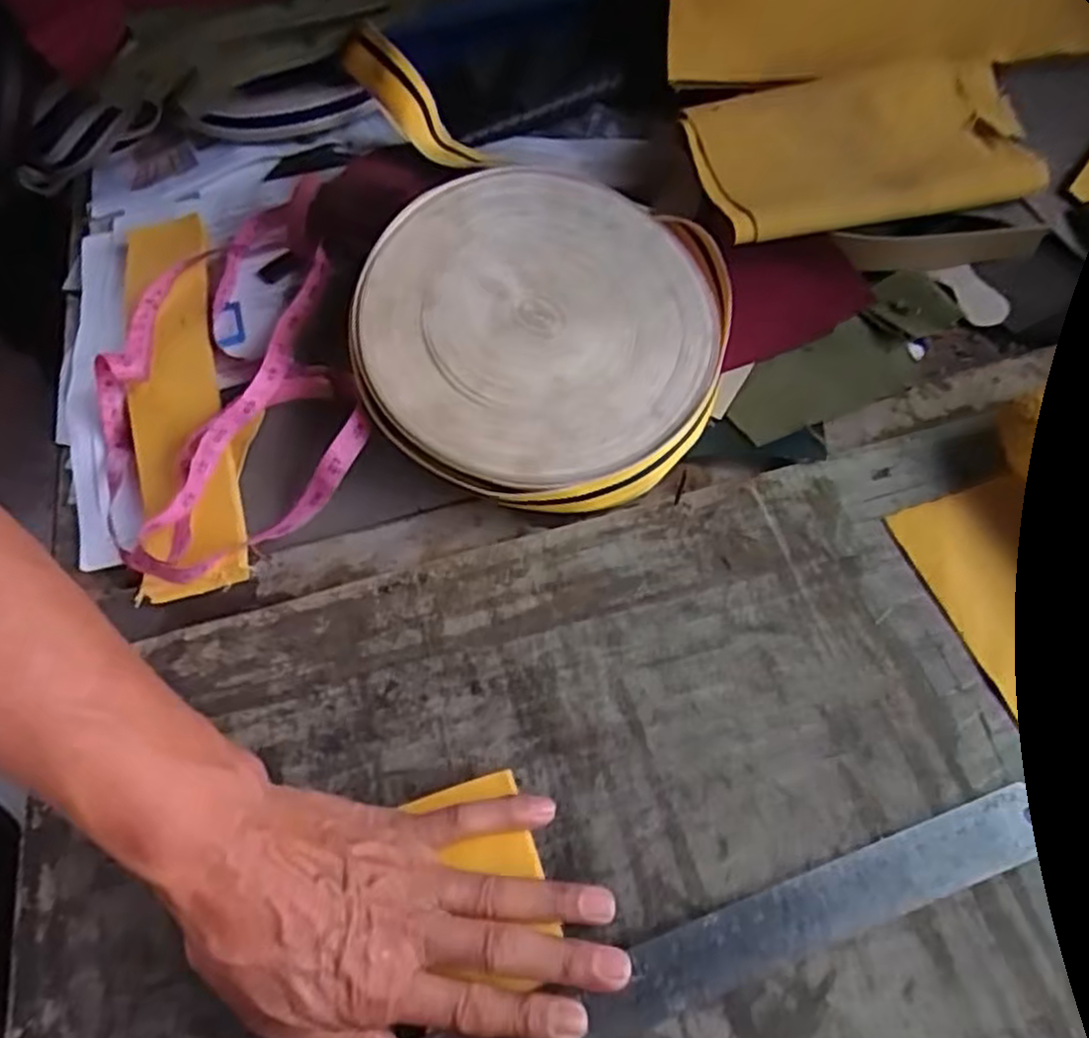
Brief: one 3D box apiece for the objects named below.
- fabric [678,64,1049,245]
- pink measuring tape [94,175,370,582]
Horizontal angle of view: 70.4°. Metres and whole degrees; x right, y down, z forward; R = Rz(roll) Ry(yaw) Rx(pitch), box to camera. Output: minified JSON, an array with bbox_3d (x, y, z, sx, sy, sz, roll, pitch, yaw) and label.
[{"bbox_3d":[0.225,-0.260,0.541,0.241,0.039,0.135,-11,60,-3],"label":"fabric"},{"bbox_3d":[-0.208,-0.106,0.484,0.161,0.033,0.293,-16,61,-6],"label":"pink measuring tape"}]

